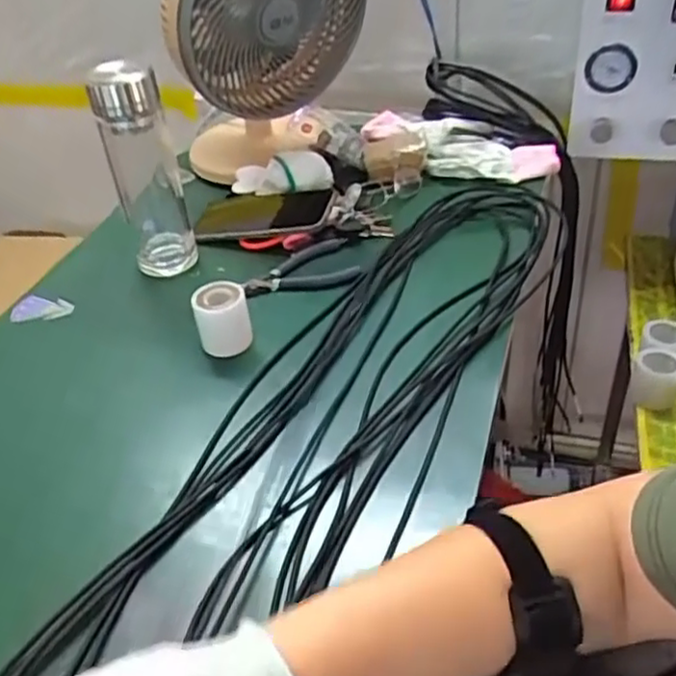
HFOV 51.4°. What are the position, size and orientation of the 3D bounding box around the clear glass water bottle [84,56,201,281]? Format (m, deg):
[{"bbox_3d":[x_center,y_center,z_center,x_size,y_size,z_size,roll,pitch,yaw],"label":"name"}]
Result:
[{"bbox_3d":[-0.199,-0.173,0.723,0.066,0.210,0.059,-16,39,-11],"label":"clear glass water bottle"}]

